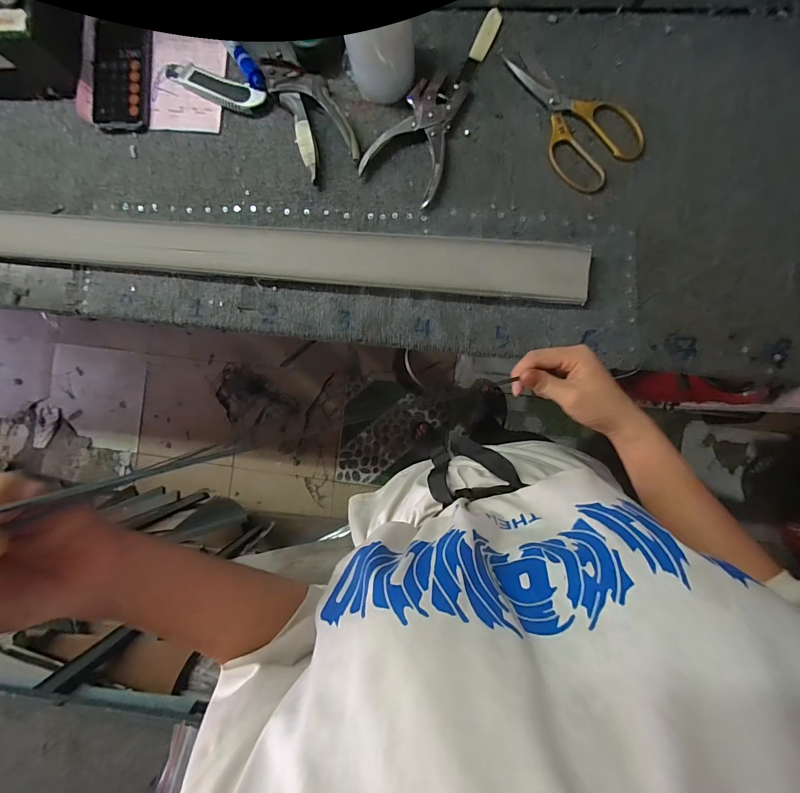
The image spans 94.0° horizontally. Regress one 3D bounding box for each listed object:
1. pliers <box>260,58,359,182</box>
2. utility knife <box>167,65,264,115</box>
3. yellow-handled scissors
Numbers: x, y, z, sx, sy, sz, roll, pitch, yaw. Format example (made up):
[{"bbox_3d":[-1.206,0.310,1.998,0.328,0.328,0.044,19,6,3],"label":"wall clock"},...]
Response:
[{"bbox_3d":[-0.107,-0.348,0.462,0.069,0.032,0.143,-25,88,4],"label":"pliers"},{"bbox_3d":[-0.236,-0.394,0.474,0.140,0.017,0.029,23,92,4],"label":"utility knife"},{"bbox_3d":[0.202,-0.339,0.443,0.104,0.008,0.186,-38,88,4],"label":"yellow-handled scissors"}]

